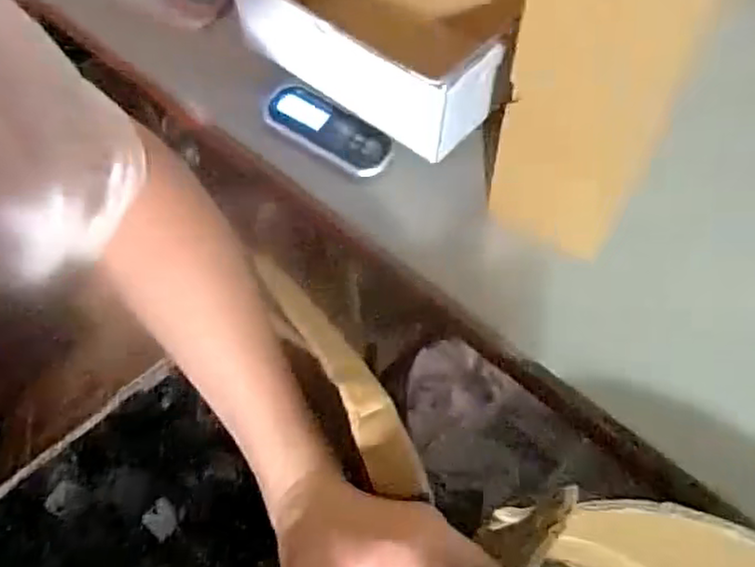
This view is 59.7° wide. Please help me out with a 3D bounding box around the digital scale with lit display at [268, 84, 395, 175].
[{"bbox_3d":[-0.046,-0.147,0.624,0.138,0.022,0.044,31,65,18],"label":"digital scale with lit display"}]

